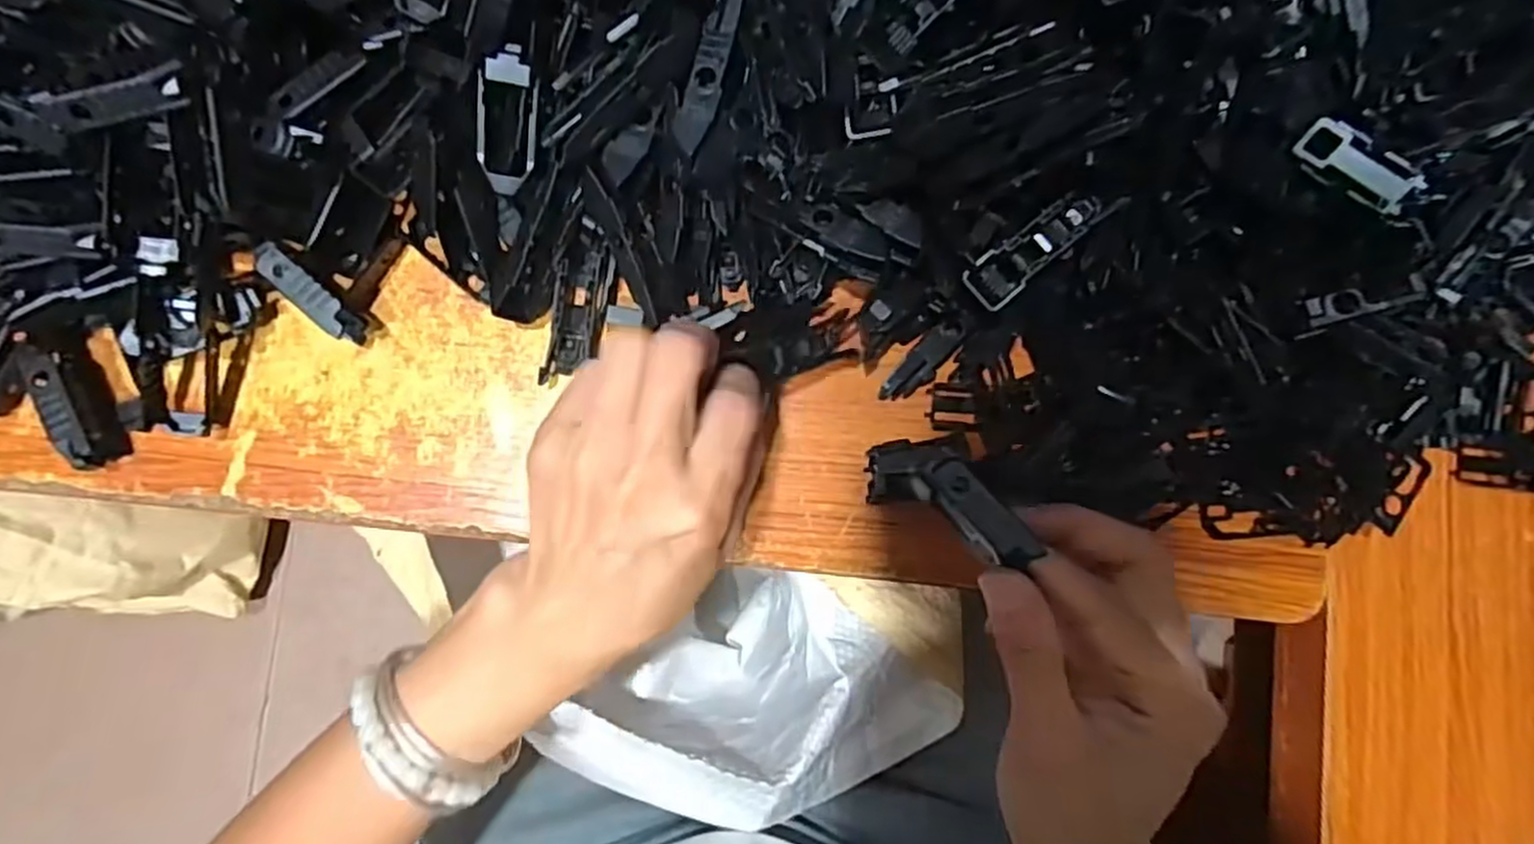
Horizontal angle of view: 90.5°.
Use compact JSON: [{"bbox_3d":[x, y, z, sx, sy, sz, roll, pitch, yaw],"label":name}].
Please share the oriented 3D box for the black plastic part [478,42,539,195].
[{"bbox_3d":[-0.093,-0.107,0.271,0.019,0.008,0.050,11,118,-3],"label":"black plastic part"}]

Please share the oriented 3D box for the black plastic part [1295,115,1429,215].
[{"bbox_3d":[0.206,-0.090,0.266,0.015,0.014,0.039,-44,75,-7],"label":"black plastic part"}]

